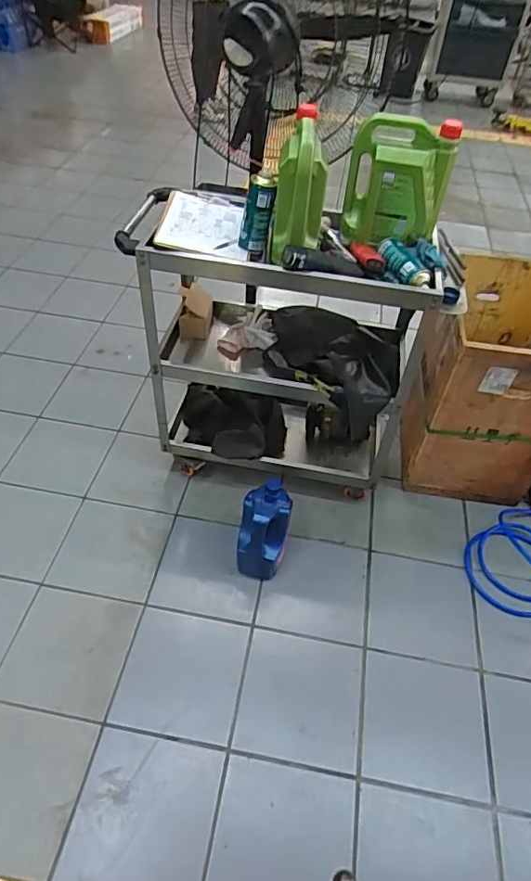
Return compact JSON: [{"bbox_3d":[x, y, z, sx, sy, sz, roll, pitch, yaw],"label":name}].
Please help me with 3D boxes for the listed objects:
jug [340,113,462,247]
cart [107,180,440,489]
[{"bbox_3d":[0.307,-0.602,1.243,0.231,0.252,0.101,11,48,6],"label":"jug"},{"bbox_3d":[0.034,-0.256,1.582,0.751,0.760,0.379,10,48,6],"label":"cart"}]

